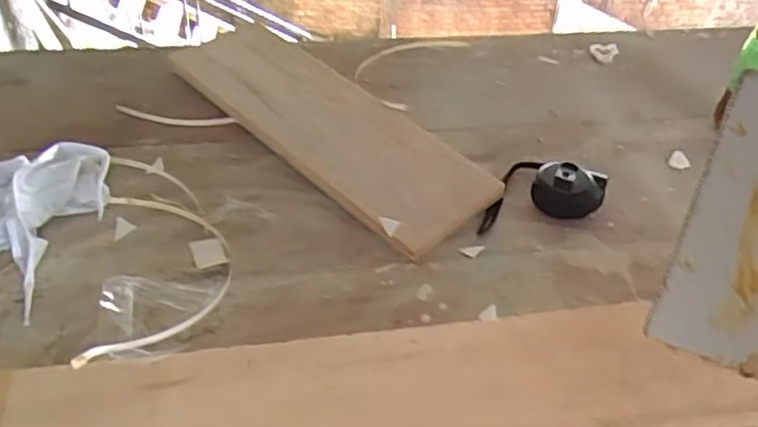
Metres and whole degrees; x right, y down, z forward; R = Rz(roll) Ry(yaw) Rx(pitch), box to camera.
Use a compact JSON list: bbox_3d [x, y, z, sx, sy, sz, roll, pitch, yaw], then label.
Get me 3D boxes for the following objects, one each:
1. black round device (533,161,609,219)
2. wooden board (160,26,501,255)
[{"bbox_3d":[0.186,-0.025,0.658,0.064,0.042,0.064,1,42,-1],"label":"black round device"},{"bbox_3d":[-0.065,-0.108,0.739,0.136,0.012,0.426,-36,56,-26],"label":"wooden board"}]

